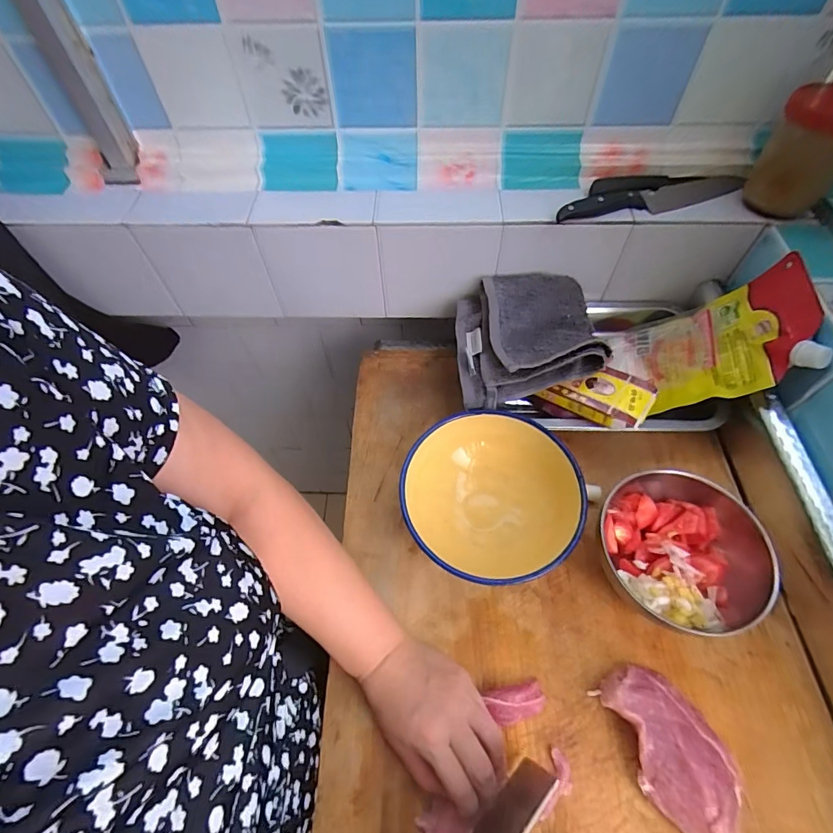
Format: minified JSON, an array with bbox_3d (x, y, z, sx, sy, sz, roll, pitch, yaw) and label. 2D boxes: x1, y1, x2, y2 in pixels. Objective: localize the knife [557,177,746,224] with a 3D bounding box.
[{"bbox_3d":[0.271,-0.251,0.510,0.233,0.019,0.036,-15,58,-8],"label":"knife"}]

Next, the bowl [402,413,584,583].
[{"bbox_3d":[0.075,0.082,0.451,0.173,0.060,0.168,-1,58,2],"label":"bowl"}]

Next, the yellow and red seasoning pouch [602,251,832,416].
[{"bbox_3d":[0.328,-0.079,0.500,0.191,0.036,0.128,-23,51,38],"label":"yellow and red seasoning pouch"}]

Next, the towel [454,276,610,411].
[{"bbox_3d":[0.130,-0.098,0.527,0.163,0.051,0.172,-4,57,-1],"label":"towel"}]

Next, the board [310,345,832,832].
[{"bbox_3d":[0.136,0.223,0.404,0.433,0.037,0.717,0,58,3],"label":"board"}]

